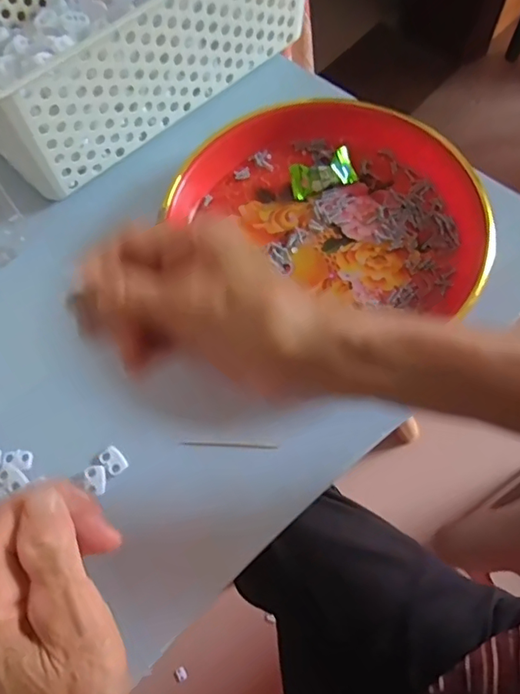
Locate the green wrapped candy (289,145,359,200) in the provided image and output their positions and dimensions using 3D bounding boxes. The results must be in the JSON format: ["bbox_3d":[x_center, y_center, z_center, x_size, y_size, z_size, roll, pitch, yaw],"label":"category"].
[{"bbox_3d":[0.046,-0.129,0.404,0.047,0.015,0.027,-17,66,-5],"label":"green wrapped candy"}]

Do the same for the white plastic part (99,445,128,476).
[{"bbox_3d":[-0.091,0.070,0.338,0.012,0.005,0.017,-40,70,-14],"label":"white plastic part"}]

